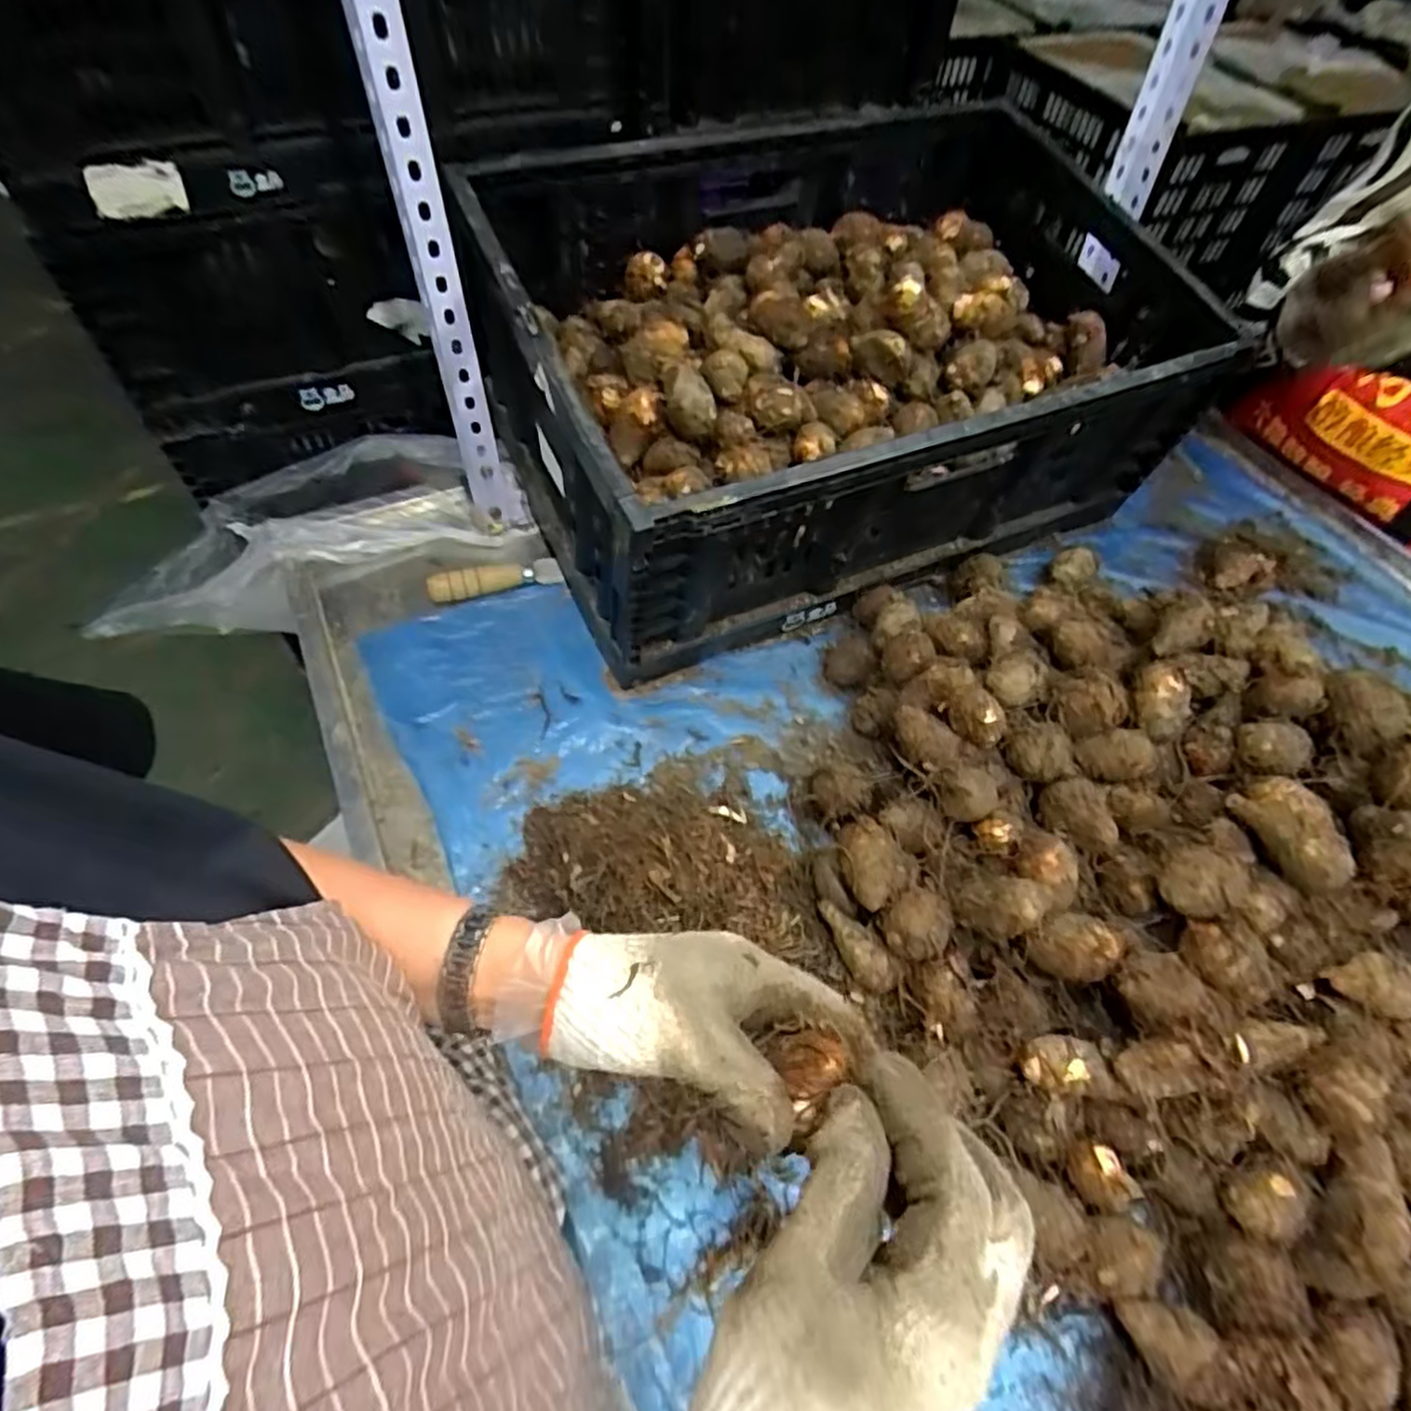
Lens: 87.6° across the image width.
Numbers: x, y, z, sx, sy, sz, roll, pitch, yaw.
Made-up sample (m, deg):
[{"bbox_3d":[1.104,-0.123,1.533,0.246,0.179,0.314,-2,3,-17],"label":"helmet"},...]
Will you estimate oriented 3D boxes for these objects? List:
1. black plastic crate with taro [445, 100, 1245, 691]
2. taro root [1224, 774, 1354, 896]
[{"bbox_3d":[0.130,-0.331,0.722,0.616,0.269,0.437,-21,60,-15],"label":"black plastic crate with taro"},{"bbox_3d":[0.388,0.084,0.487,0.053,0.044,0.080,-10,59,-9],"label":"taro root"}]

